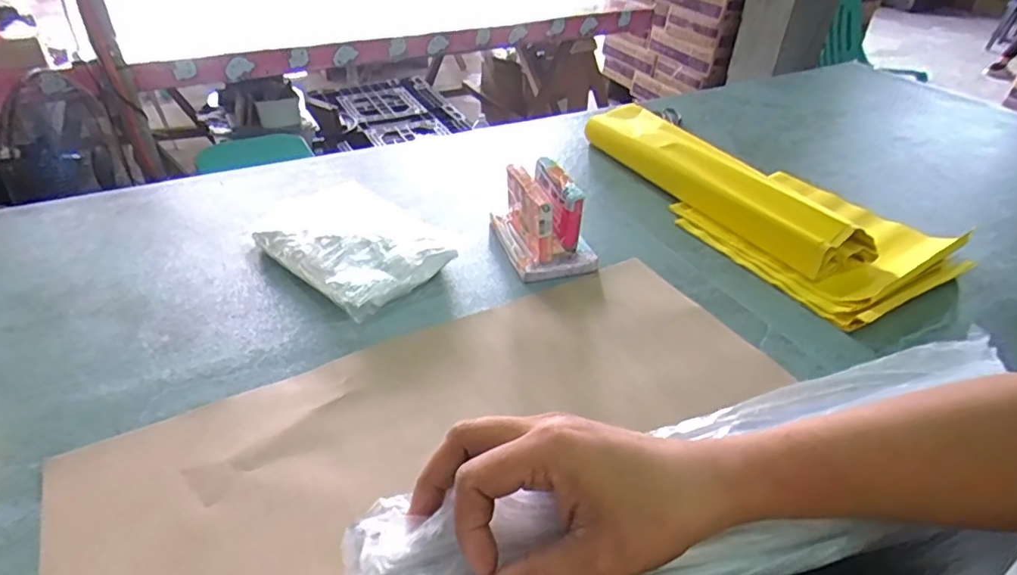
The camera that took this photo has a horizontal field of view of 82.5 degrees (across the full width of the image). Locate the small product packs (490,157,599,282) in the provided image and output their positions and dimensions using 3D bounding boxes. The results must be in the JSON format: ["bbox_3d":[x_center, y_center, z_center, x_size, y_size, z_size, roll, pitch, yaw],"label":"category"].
[{"bbox_3d":[0.051,-0.105,0.858,0.116,0.110,0.170,-9,37,-14],"label":"small product packs"}]

